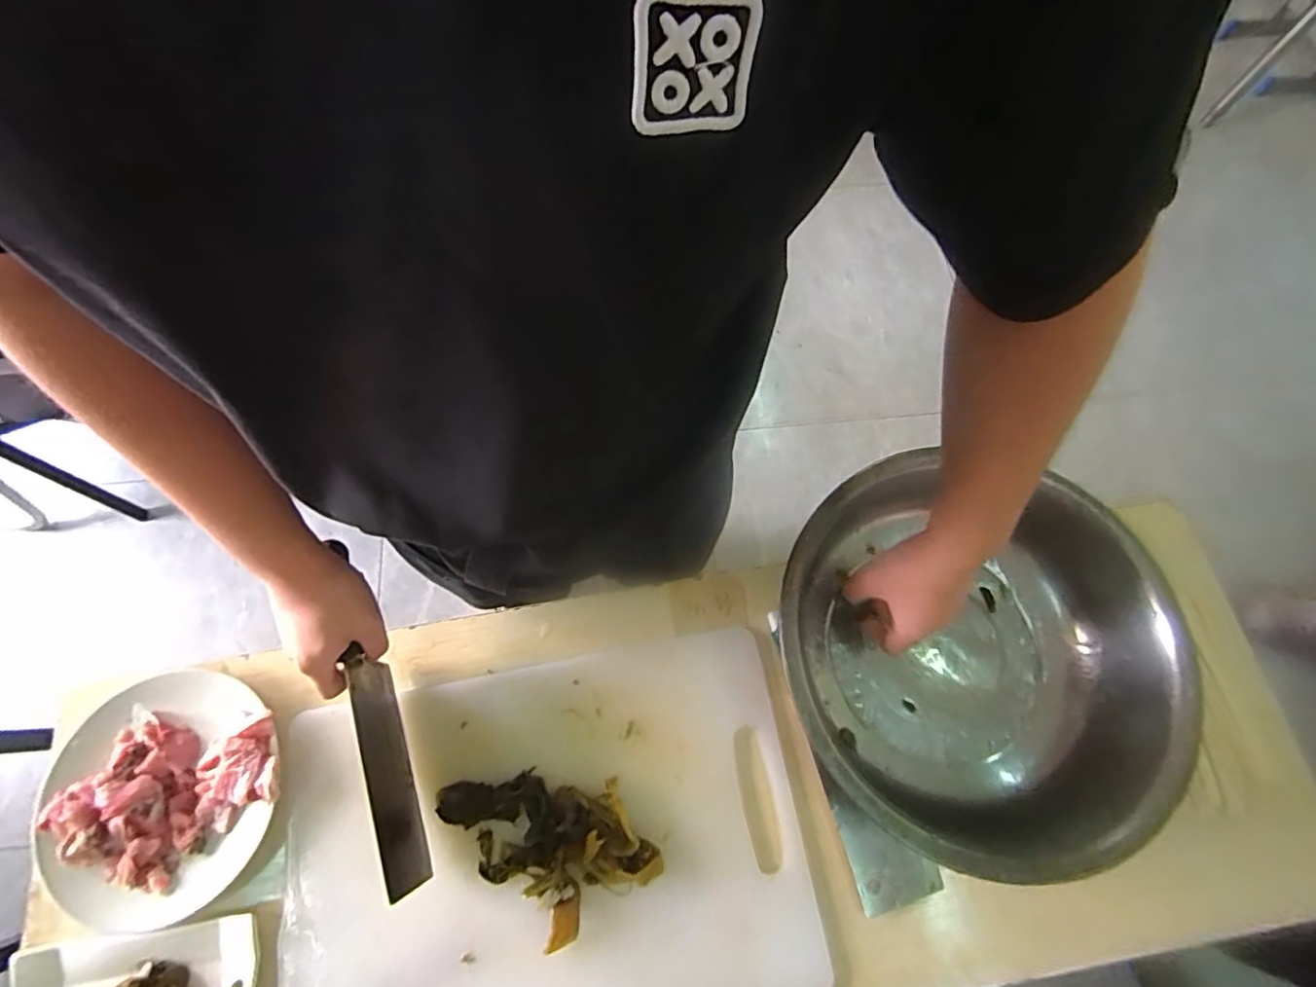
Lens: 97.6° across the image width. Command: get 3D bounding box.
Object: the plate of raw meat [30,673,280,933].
[{"bbox_3d":[-0.453,0.272,0.525,0.207,0.029,0.202,0,71,0],"label":"plate of raw meat"}]

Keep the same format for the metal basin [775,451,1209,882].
[{"bbox_3d":[0.275,0.148,0.538,0.334,0.111,0.327,0,71,0],"label":"metal basin"}]

